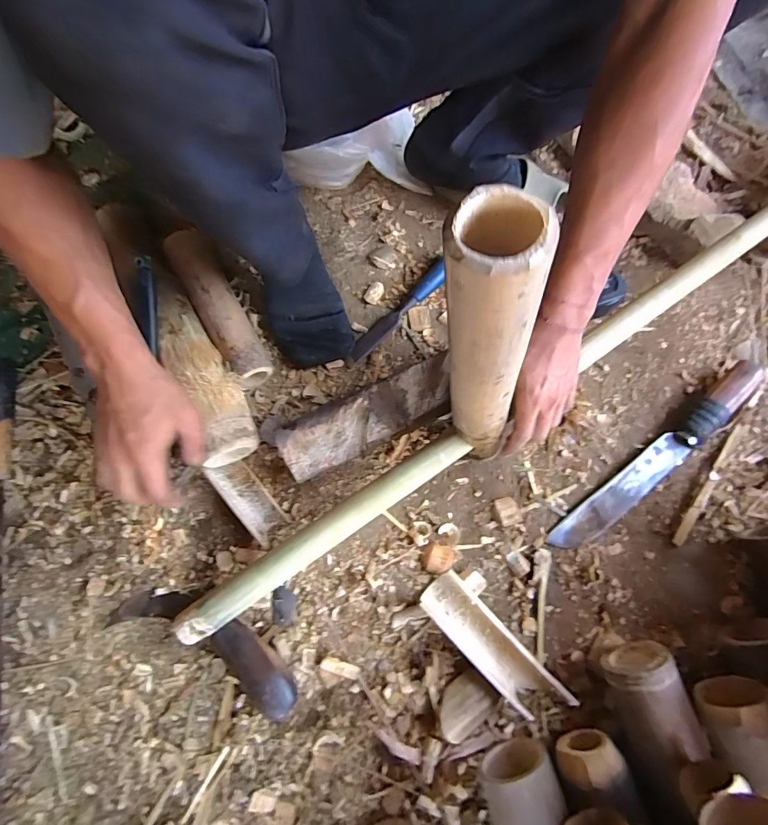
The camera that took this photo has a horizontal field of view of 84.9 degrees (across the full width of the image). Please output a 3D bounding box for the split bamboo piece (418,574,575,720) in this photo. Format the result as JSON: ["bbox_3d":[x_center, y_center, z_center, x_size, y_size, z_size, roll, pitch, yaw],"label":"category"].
[{"bbox_3d":[0.116,0.256,0.464,0.051,0.023,0.174,-43,80,-11],"label":"split bamboo piece"}]

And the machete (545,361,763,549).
[{"bbox_3d":[0.343,0.057,0.517,0.338,0.031,0.045,-38,79,-10],"label":"machete"}]

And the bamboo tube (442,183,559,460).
[{"bbox_3d":[0.081,-0.030,0.339,0.055,0.310,0.048,38,78,22],"label":"bamboo tube"}]

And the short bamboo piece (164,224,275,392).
[{"bbox_3d":[-0.212,-0.136,0.540,0.050,0.057,0.232,-28,77,-8],"label":"short bamboo piece"}]

